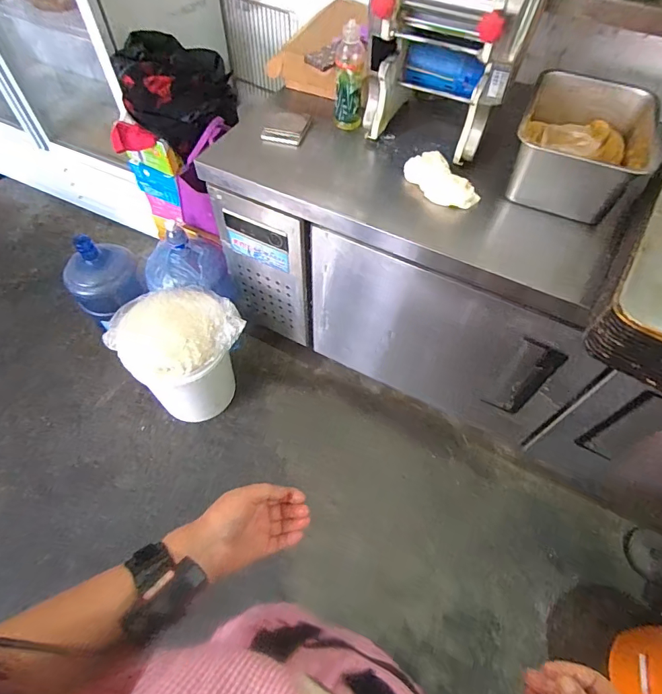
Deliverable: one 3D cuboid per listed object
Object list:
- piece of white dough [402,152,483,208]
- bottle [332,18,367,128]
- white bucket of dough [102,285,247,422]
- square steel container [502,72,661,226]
[{"bbox_3d":[0.245,-0.378,0.951,0.074,0.054,0.185,-28,63,-18],"label":"piece of white dough"},{"bbox_3d":[0.046,-0.658,1.029,0.071,0.219,0.068,2,57,-1],"label":"bottle"},{"bbox_3d":[-0.460,0.038,1.349,0.306,0.429,0.303,1,57,-2],"label":"white bucket of dough"},{"bbox_3d":[0.539,-0.440,0.920,0.246,0.151,0.291,25,60,13],"label":"square steel container"}]

